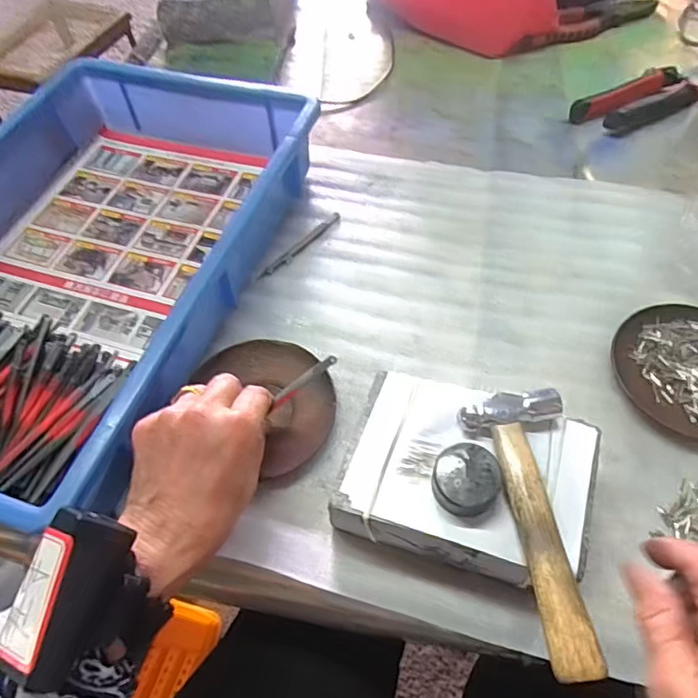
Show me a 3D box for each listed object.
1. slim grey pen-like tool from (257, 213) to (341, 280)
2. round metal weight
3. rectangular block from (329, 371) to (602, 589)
[{"bbox_3d":[-0.045,-0.099,0.500,0.011,0.004,0.106,34,65,21],"label":"slim grey pen-like tool"},{"bbox_3d":[0.067,0.076,0.306,0.036,0.020,0.037,-1,58,2],"label":"round metal weight"},{"bbox_3d":[0.074,0.086,0.343,0.142,0.060,0.103,14,60,11],"label":"rectangular block"}]

